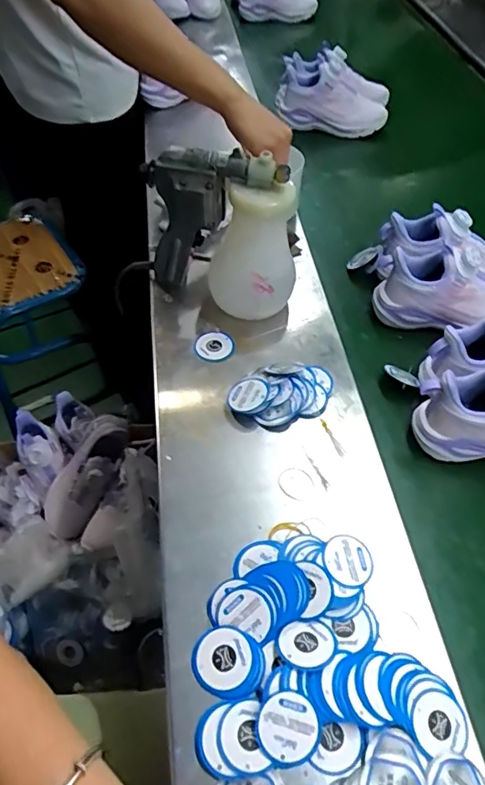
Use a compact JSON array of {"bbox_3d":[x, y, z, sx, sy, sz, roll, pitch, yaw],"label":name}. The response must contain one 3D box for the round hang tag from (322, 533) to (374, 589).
[{"bbox_3d":[0.096,0.154,0.473,0.047,0.004,0.047,9,56,-13],"label":"round hang tag"}]

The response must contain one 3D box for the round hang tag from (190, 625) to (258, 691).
[{"bbox_3d":[-0.015,0.216,0.424,0.051,0.004,0.046,-21,52,-15],"label":"round hang tag"}]

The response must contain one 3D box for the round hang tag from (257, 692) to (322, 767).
[{"bbox_3d":[0.035,0.254,0.392,0.046,0.004,0.047,2,63,-4],"label":"round hang tag"}]

